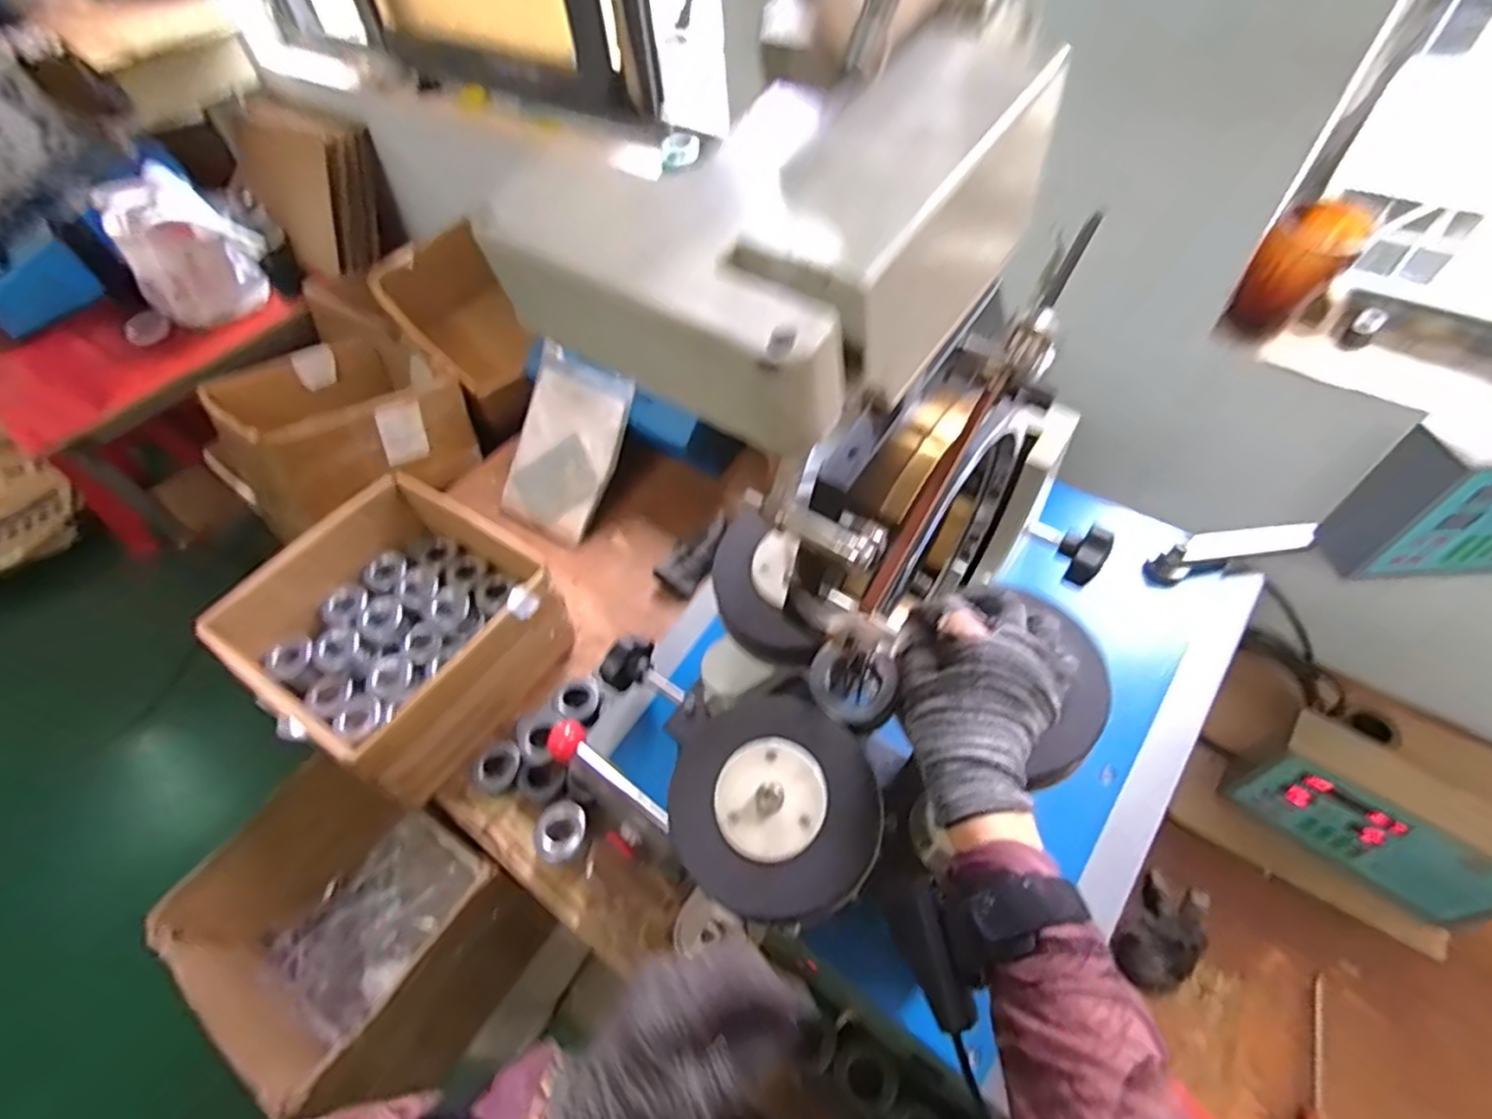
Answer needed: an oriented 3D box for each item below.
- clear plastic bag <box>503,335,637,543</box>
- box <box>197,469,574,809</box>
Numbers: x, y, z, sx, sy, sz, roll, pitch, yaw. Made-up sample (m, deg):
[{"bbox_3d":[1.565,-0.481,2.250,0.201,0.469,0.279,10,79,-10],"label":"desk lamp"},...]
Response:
[{"bbox_3d":[-0.300,-0.186,1.085,0.181,0.034,0.282,30,101,18],"label":"clear plastic bag"},{"bbox_3d":[-0.457,0.085,0.896,0.343,0.151,0.323,27,61,21],"label":"box"}]

